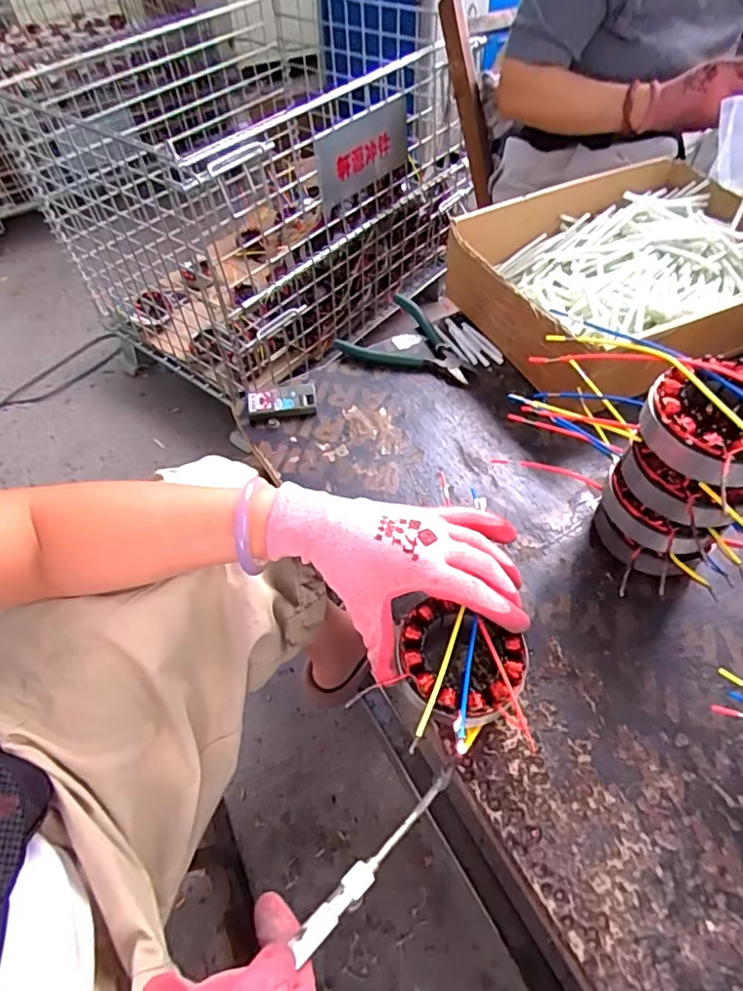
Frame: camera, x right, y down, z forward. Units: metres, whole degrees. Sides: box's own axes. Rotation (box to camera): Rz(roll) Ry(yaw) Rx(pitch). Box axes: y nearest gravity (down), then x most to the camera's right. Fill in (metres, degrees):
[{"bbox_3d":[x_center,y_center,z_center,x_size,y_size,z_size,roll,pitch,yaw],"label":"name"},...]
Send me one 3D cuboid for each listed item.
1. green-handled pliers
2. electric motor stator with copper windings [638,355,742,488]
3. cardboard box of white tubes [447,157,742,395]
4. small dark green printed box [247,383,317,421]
[{"bbox_3d":[0.043,-0.174,0.591,0.141,0.031,0.084,16,56,12],"label":"green-handled pliers"},{"bbox_3d":[0.220,-0.048,0.348,0.082,0.034,0.084,38,64,26],"label":"electric motor stator with copper windings"},{"bbox_3d":[0.274,-0.240,0.597,0.327,0.085,0.261,-25,58,-16],"label":"cardboard box of white tubes"},{"bbox_3d":[-0.090,-0.094,0.548,0.067,0.016,0.036,-11,55,-7],"label":"small dark green printed box"}]

